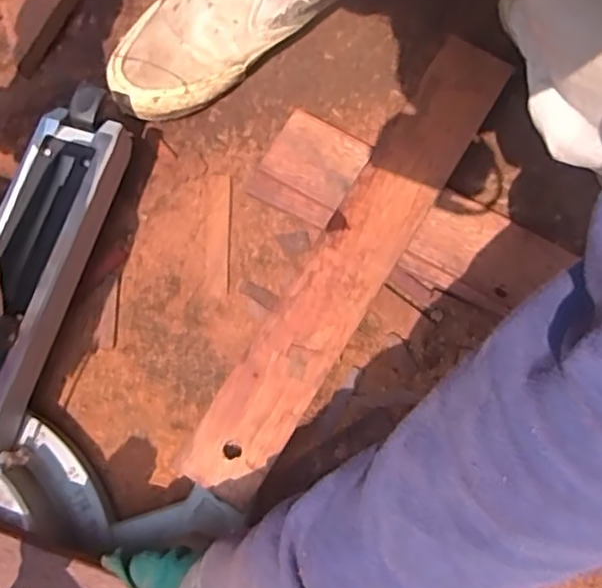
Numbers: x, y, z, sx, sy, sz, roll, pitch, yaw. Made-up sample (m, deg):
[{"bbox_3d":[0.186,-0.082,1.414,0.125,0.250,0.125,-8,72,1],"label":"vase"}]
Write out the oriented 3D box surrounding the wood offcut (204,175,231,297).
[{"bbox_3d":[-0.074,-0.053,0.568,0.021,0.006,0.110,0,74,1],"label":"wood offcut"}]

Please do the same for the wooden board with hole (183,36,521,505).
[{"bbox_3d":[0.042,-0.033,0.518,0.067,0.022,0.424,30,80,11],"label":"wooden board with hole"}]

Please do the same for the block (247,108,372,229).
[{"bbox_3d":[0.008,-0.107,0.561,0.080,0.035,0.080,28,77,8],"label":"block"}]

